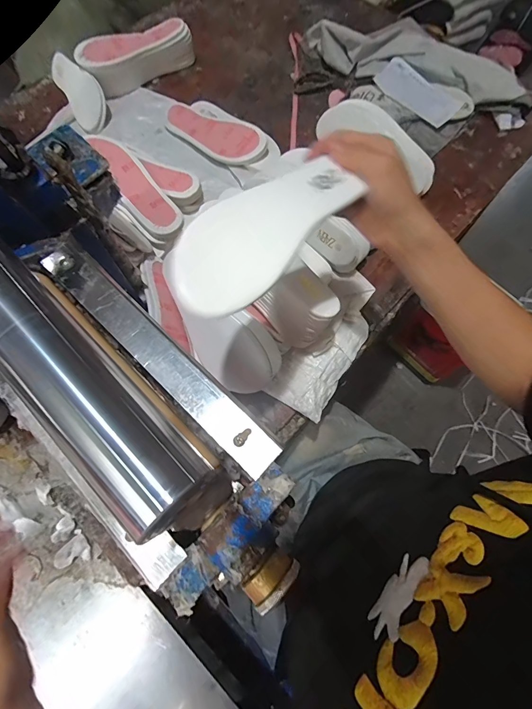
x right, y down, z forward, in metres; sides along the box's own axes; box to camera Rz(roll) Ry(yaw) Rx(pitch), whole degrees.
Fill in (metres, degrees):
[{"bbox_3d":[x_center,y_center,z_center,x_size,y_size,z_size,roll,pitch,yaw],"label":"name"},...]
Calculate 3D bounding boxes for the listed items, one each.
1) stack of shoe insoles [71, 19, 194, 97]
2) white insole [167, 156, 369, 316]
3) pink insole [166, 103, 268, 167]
[{"bbox_3d":[-0.258,-0.611,0.726,0.235,0.079,0.070,-28,72,-11],"label":"stack of shoe insoles"},{"bbox_3d":[-0.002,-0.113,0.306,0.080,0.009,0.196,42,73,1],"label":"white insole"},{"bbox_3d":[-0.099,-0.428,0.684,0.219,0.042,0.085,31,72,10],"label":"pink insole"}]

